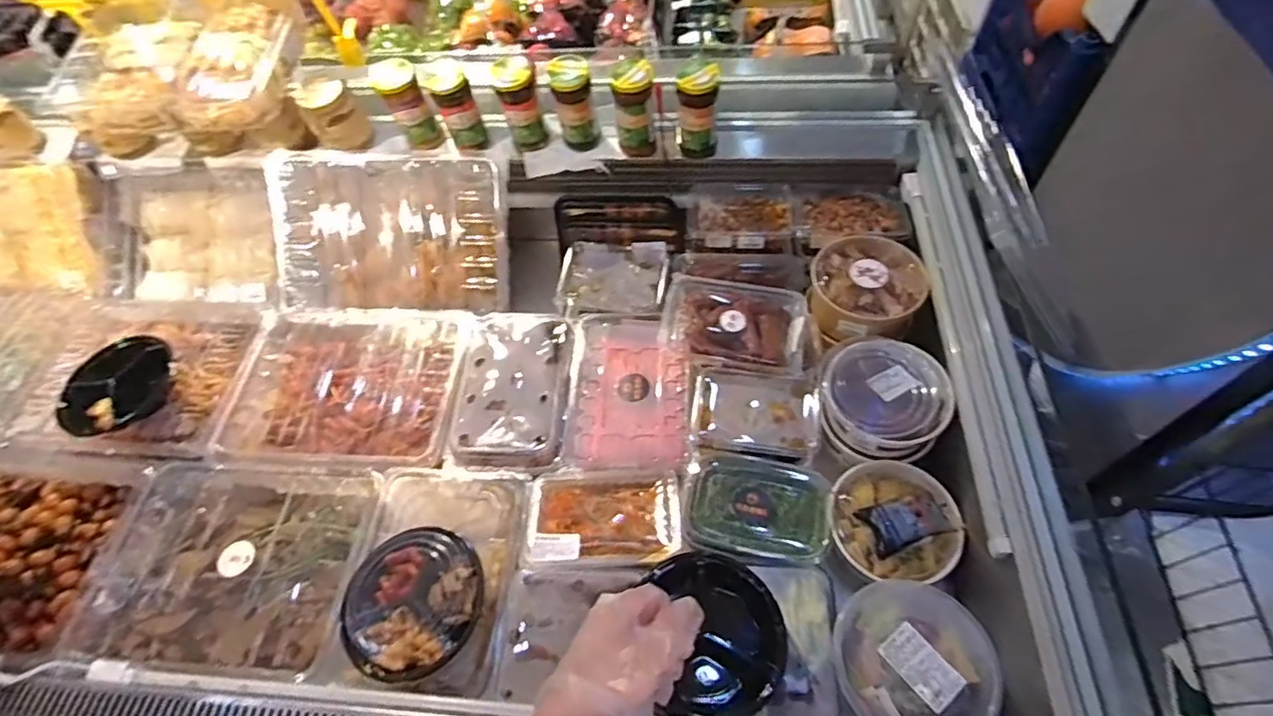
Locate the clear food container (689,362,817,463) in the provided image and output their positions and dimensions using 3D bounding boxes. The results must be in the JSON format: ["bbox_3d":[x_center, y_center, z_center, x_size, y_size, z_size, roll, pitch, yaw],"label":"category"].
[{"bbox_3d":[0.162,0.070,0.846,0.180,0.047,0.120,5,57,8],"label":"clear food container"}]

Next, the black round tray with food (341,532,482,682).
[{"bbox_3d":[-0.267,0.295,0.741,0.163,0.055,0.162,-25,58,-12],"label":"black round tray with food"}]

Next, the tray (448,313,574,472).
[{"bbox_3d":[-0.187,0.040,0.904,0.166,0.032,0.244,0,57,4],"label":"tray"}]

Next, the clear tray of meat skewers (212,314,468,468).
[{"bbox_3d":[-0.451,0.047,0.956,0.364,0.055,0.261,1,57,5],"label":"clear tray of meat skewers"}]

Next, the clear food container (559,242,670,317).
[{"bbox_3d":[-0.038,-0.137,1.005,0.174,0.034,0.142,3,57,6],"label":"clear food container"}]

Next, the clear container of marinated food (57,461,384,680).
[{"bbox_3d":[-0.533,0.269,0.806,0.344,0.067,0.262,0,57,4],"label":"clear container of marinated food"}]

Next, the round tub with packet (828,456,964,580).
[{"bbox_3d":[0.326,0.204,0.772,0.150,0.056,0.144,0,57,5],"label":"round tub with packet"}]

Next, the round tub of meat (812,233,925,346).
[{"bbox_3d":[0.339,-0.097,0.916,0.159,0.098,0.155,-2,56,3],"label":"round tub of meat"}]

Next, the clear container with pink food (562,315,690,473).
[{"bbox_3d":[-0.014,0.040,0.896,0.177,0.039,0.262,-1,57,4],"label":"clear container with pink food"}]

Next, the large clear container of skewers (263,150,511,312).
[{"bbox_3d":[-0.413,-0.212,1.033,0.389,0.248,0.079,1,13,2],"label":"large clear container of skewers"}]

